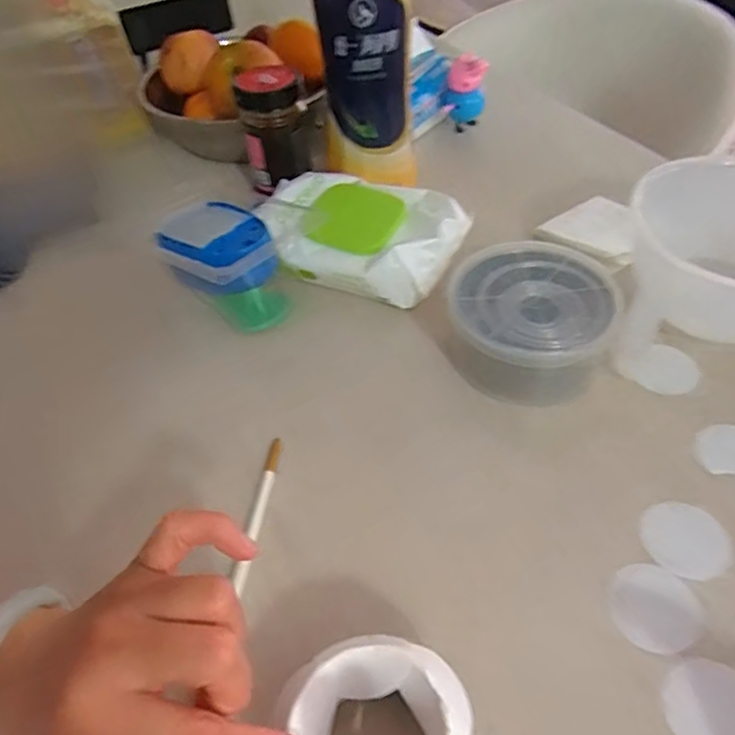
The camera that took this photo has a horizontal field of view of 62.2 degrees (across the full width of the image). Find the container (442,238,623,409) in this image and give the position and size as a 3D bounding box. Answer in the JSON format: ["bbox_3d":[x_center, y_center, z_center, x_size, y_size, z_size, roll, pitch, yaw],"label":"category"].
[{"bbox_3d":[0.119,-0.035,0.452,0.115,0.060,0.106,-3,49,3],"label":"container"}]

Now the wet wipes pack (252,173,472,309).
[{"bbox_3d":[-0.008,-0.114,0.535,0.167,0.058,0.121,14,52,18],"label":"wet wipes pack"}]

